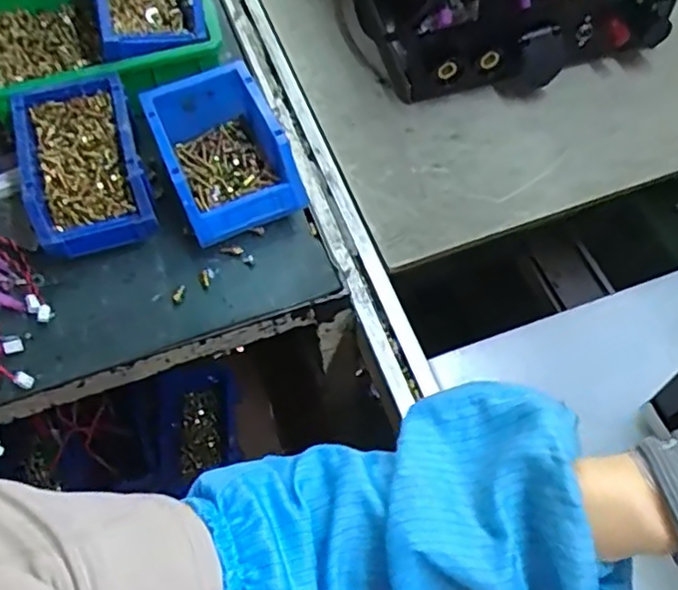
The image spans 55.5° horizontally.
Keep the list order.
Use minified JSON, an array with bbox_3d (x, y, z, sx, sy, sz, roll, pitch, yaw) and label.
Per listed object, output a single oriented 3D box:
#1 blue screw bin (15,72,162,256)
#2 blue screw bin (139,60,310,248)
[{"bbox_3d":[-0.235,-0.119,0.604,0.104,0.070,0.160,-17,61,-6],"label":"blue screw bin"},{"bbox_3d":[-0.109,-0.136,0.611,0.107,0.068,0.158,-22,62,-8],"label":"blue screw bin"}]

